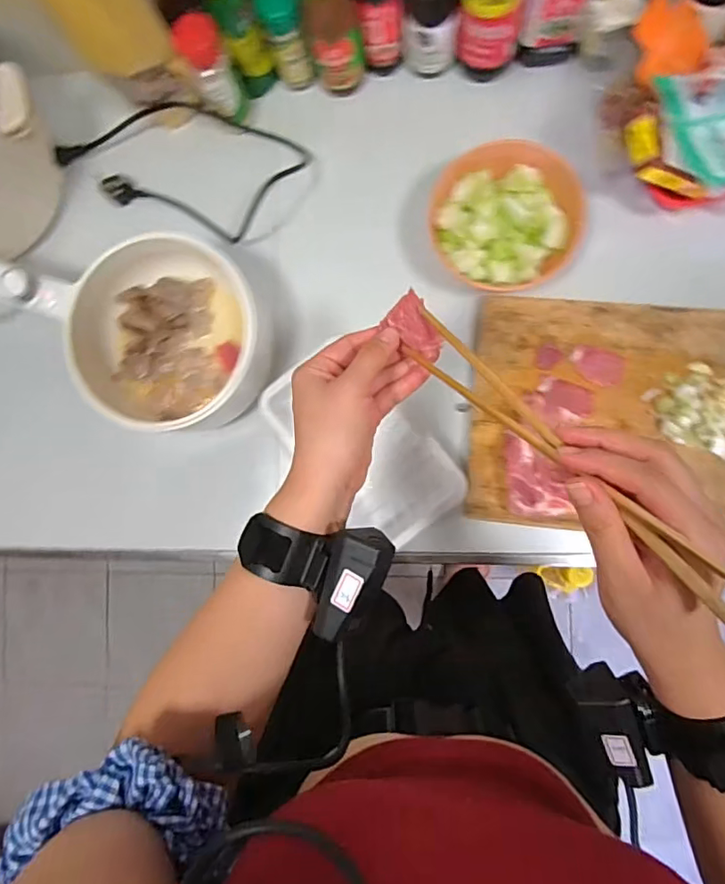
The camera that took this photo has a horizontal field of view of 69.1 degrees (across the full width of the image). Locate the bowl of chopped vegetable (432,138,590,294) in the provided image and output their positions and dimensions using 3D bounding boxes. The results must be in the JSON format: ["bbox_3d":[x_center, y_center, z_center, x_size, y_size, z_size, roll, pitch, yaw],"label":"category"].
[{"bbox_3d":[0.143,-0.221,0.536,0.142,0.063,0.126,-3,87,5],"label":"bowl of chopped vegetable"}]

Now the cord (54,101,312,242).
[{"bbox_3d":[-0.205,-0.326,0.602,0.276,0.071,0.137,22,90,6],"label":"cord"}]

